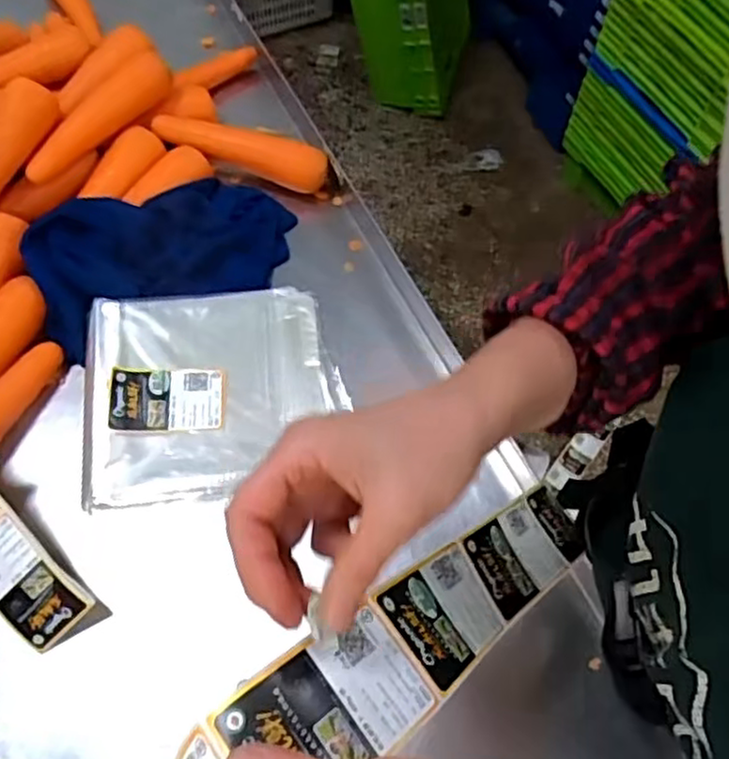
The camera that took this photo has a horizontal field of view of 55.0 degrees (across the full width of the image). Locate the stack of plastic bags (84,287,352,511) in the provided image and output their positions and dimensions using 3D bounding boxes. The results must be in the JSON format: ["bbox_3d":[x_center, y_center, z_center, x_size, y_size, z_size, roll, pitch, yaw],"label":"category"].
[{"bbox_3d":[-0.147,0.005,0.648,0.225,0.033,0.205,-10,63,-5],"label":"stack of plastic bags"}]

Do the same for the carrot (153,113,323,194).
[{"bbox_3d":[-0.139,-0.258,0.801,0.201,0.053,0.042,14,63,7],"label":"carrot"}]

